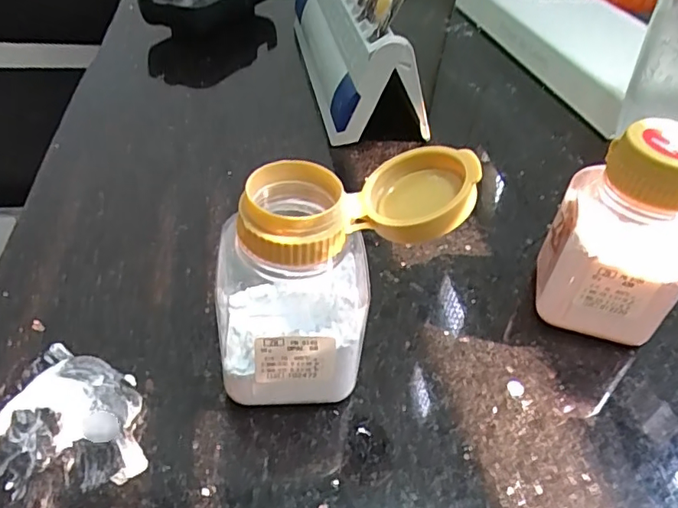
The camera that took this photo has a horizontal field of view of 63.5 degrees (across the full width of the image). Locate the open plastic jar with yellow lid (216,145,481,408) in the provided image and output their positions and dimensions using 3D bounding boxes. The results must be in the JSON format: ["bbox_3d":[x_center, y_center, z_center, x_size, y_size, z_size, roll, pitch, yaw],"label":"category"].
[{"bbox_3d":[-0.001,0.010,0.157,0.065,0.076,0.034,-5,43,-10],"label":"open plastic jar with yellow lid"}]

